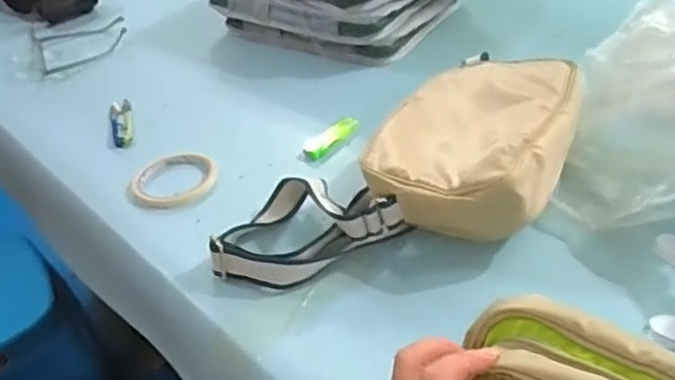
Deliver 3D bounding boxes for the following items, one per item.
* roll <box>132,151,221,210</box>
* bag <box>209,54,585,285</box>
[{"bbox_3d":[-0.183,-0.012,0.736,0.093,0.012,0.091,-6,38,4],"label":"roll"},{"bbox_3d":[0.059,-0.033,0.632,0.338,0.089,0.222,-6,38,4],"label":"bag"}]

